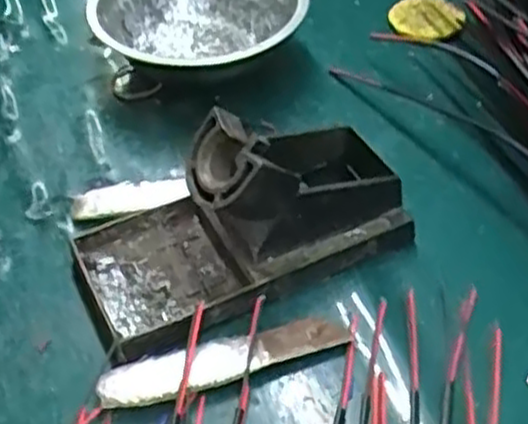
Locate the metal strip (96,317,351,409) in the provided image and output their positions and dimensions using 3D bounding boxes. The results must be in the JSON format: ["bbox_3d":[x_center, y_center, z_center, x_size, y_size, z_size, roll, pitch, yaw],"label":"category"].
[{"bbox_3d":[-0.016,0.061,0.327,0.104,0.011,0.020,-18,48,-13],"label":"metal strip"}]

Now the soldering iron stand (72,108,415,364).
[{"bbox_3d":[-0.010,-0.005,0.354,0.150,0.063,0.081,-25,50,-19],"label":"soldering iron stand"}]

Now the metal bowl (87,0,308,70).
[{"bbox_3d":[-0.041,-0.118,0.492,0.125,0.043,0.125,-2,47,2],"label":"metal bowl"}]

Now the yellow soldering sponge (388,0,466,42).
[{"bbox_3d":[0.103,-0.125,0.507,0.046,0.007,0.041,-19,48,-14],"label":"yellow soldering sponge"}]

